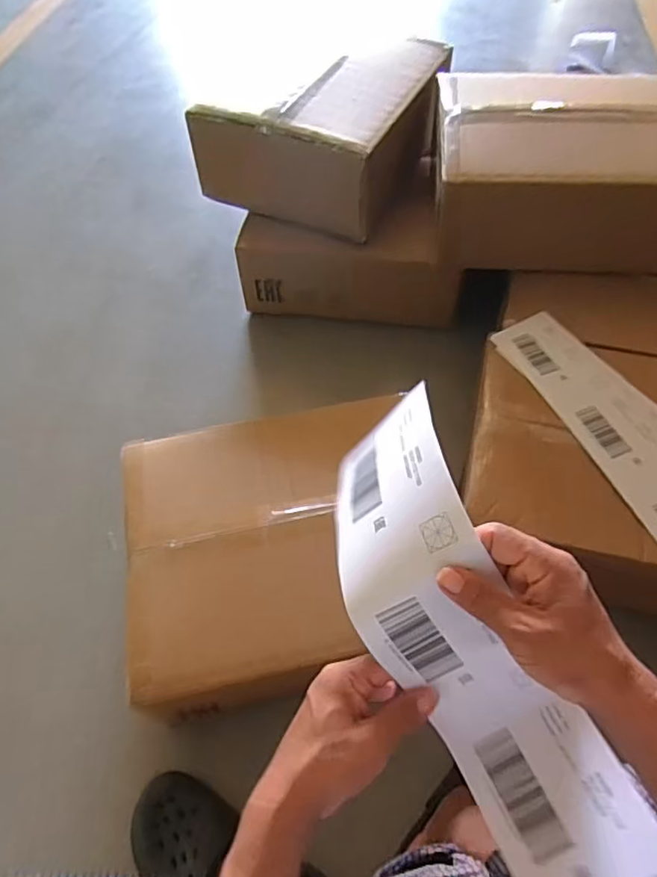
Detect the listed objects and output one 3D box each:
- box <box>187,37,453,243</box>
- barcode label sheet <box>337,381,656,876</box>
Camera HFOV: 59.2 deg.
[{"bbox_3d":[0.003,-0.545,1.004,0.341,0.154,0.342,19,57,16],"label":"box"},{"bbox_3d":[0.101,0.158,0.398,0.113,0.104,0.366,-25,82,-13],"label":"barcode label sheet"}]

